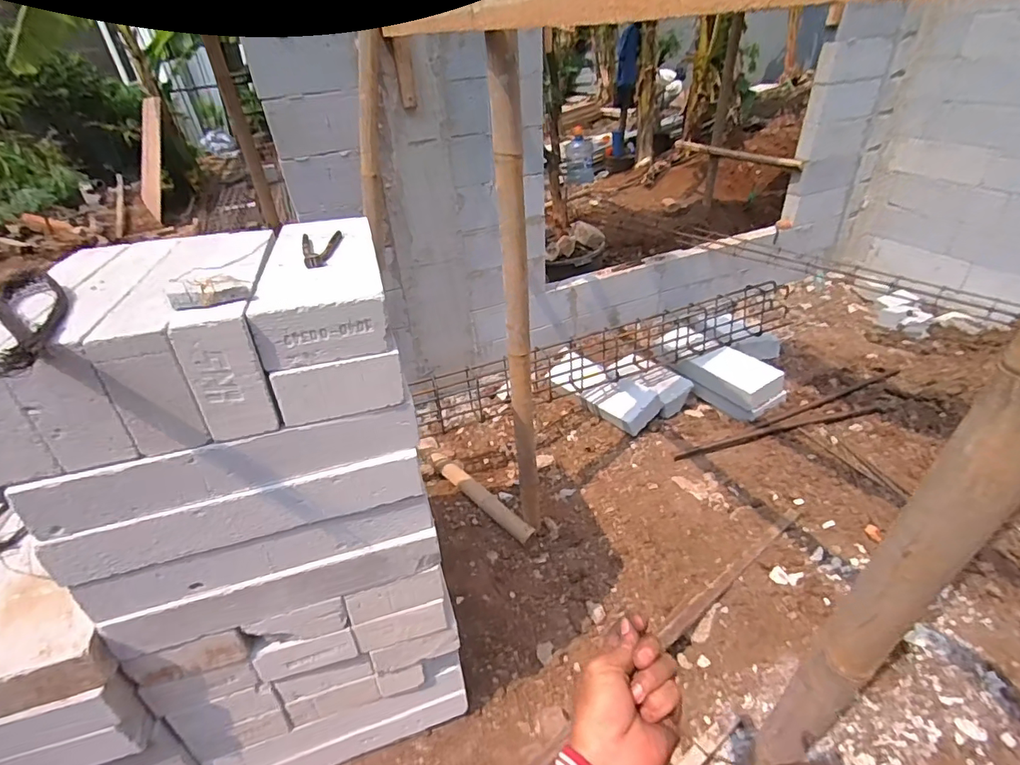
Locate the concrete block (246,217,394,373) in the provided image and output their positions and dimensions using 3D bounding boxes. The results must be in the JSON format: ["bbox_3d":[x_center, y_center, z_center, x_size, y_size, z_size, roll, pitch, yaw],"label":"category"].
[{"bbox_3d":[-0.352,-0.211,0.959,0.192,0.094,0.521,-13,35,-12],"label":"concrete block"}]

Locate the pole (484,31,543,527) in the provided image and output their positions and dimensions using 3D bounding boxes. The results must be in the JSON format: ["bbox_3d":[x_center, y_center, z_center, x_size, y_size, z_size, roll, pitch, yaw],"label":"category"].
[{"bbox_3d":[0.029,-0.131,1.495,0.080,1.532,0.074,-8,35,-5],"label":"pole"}]

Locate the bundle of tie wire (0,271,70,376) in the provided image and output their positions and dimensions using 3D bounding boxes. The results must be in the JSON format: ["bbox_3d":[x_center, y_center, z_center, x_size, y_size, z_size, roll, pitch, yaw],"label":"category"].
[{"bbox_3d":[-0.669,-0.103,0.701,0.077,0.036,0.440,-29,42,-32],"label":"bundle of tie wire"}]

